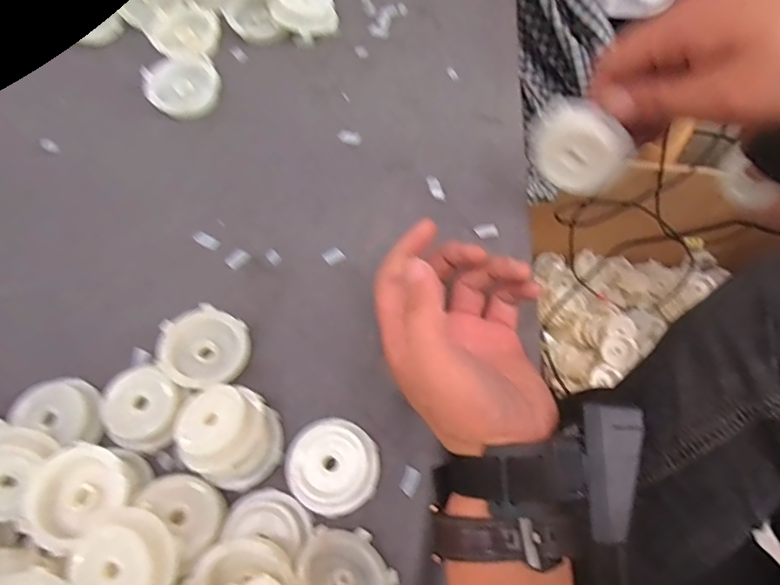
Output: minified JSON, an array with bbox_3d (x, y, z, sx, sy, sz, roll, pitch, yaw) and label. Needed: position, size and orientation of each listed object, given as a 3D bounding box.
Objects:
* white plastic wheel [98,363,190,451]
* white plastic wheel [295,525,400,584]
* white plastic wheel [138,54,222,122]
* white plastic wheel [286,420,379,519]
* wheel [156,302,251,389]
[{"bbox_3d":[-0.158,0.071,0.328,0.050,0.016,0.049,0,66,1],"label":"white plastic wheel"},{"bbox_3d":[-0.027,0.158,0.281,0.055,0.021,0.056,42,30,24],"label":"white plastic wheel"},{"bbox_3d":[-0.175,-0.178,0.437,0.058,0.018,0.065,-22,67,-9],"label":"white plastic wheel"},{"bbox_3d":[-0.036,0.104,0.315,0.057,0.018,0.053,0,66,1],"label":"white plastic wheel"},{"bbox_3d":[-0.121,0.038,0.344,0.057,0.020,0.052,0,66,1],"label":"wheel"}]

